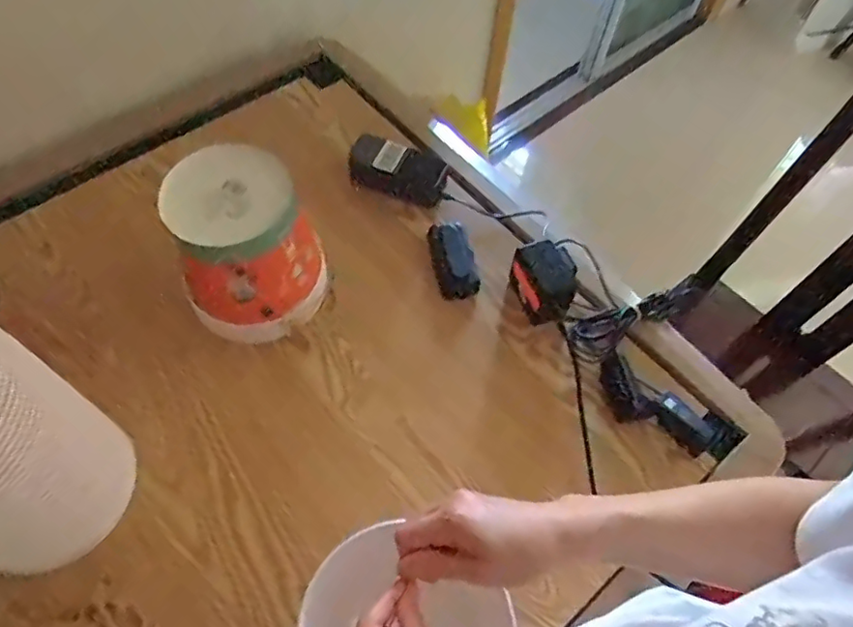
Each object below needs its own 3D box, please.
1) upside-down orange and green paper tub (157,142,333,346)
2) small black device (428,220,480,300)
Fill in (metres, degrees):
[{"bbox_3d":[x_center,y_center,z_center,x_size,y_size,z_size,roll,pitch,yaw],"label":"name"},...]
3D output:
[{"bbox_3d":[-0.195,-0.074,0.670,0.149,0.188,0.142,1,62,-2],"label":"upside-down orange and green paper tub"},{"bbox_3d":[0.035,-0.069,0.764,0.049,0.022,0.103,-10,63,-8],"label":"small black device"}]

